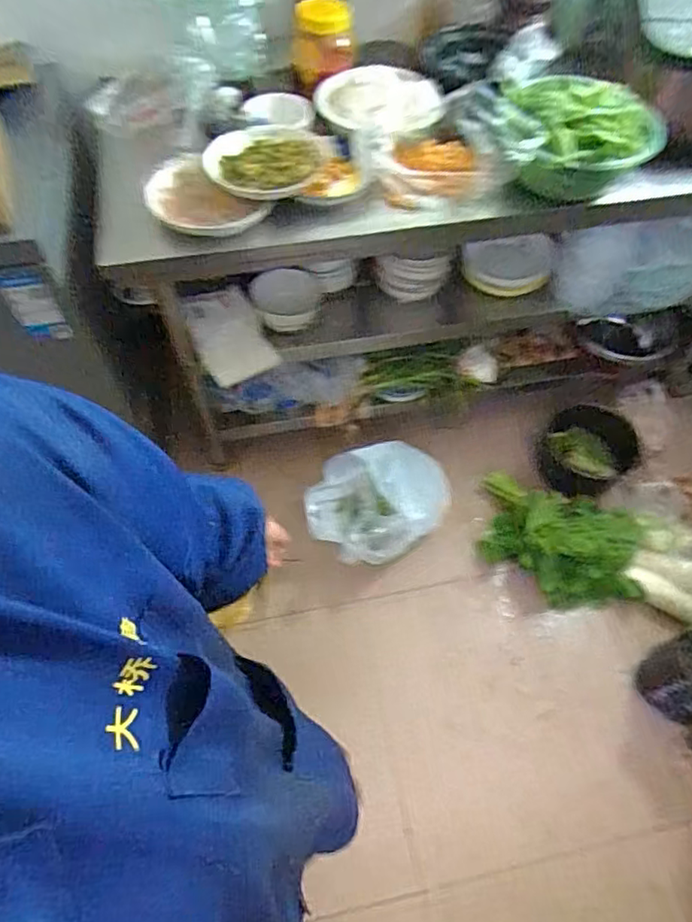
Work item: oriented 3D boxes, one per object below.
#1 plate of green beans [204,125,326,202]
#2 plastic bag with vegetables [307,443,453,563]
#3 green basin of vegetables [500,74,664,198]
[{"bbox_3d":[-0.133,-0.487,0.947,0.194,0.046,0.165,-5,59,-4],"label":"plate of green beans"},{"bbox_3d":[0.093,0.111,1.463,0.383,0.167,0.266,-16,60,-10],"label":"plastic bag with vegetables"},{"bbox_3d":[0.382,-0.558,0.988,0.229,0.137,0.222,0,59,0],"label":"green basin of vegetables"}]

